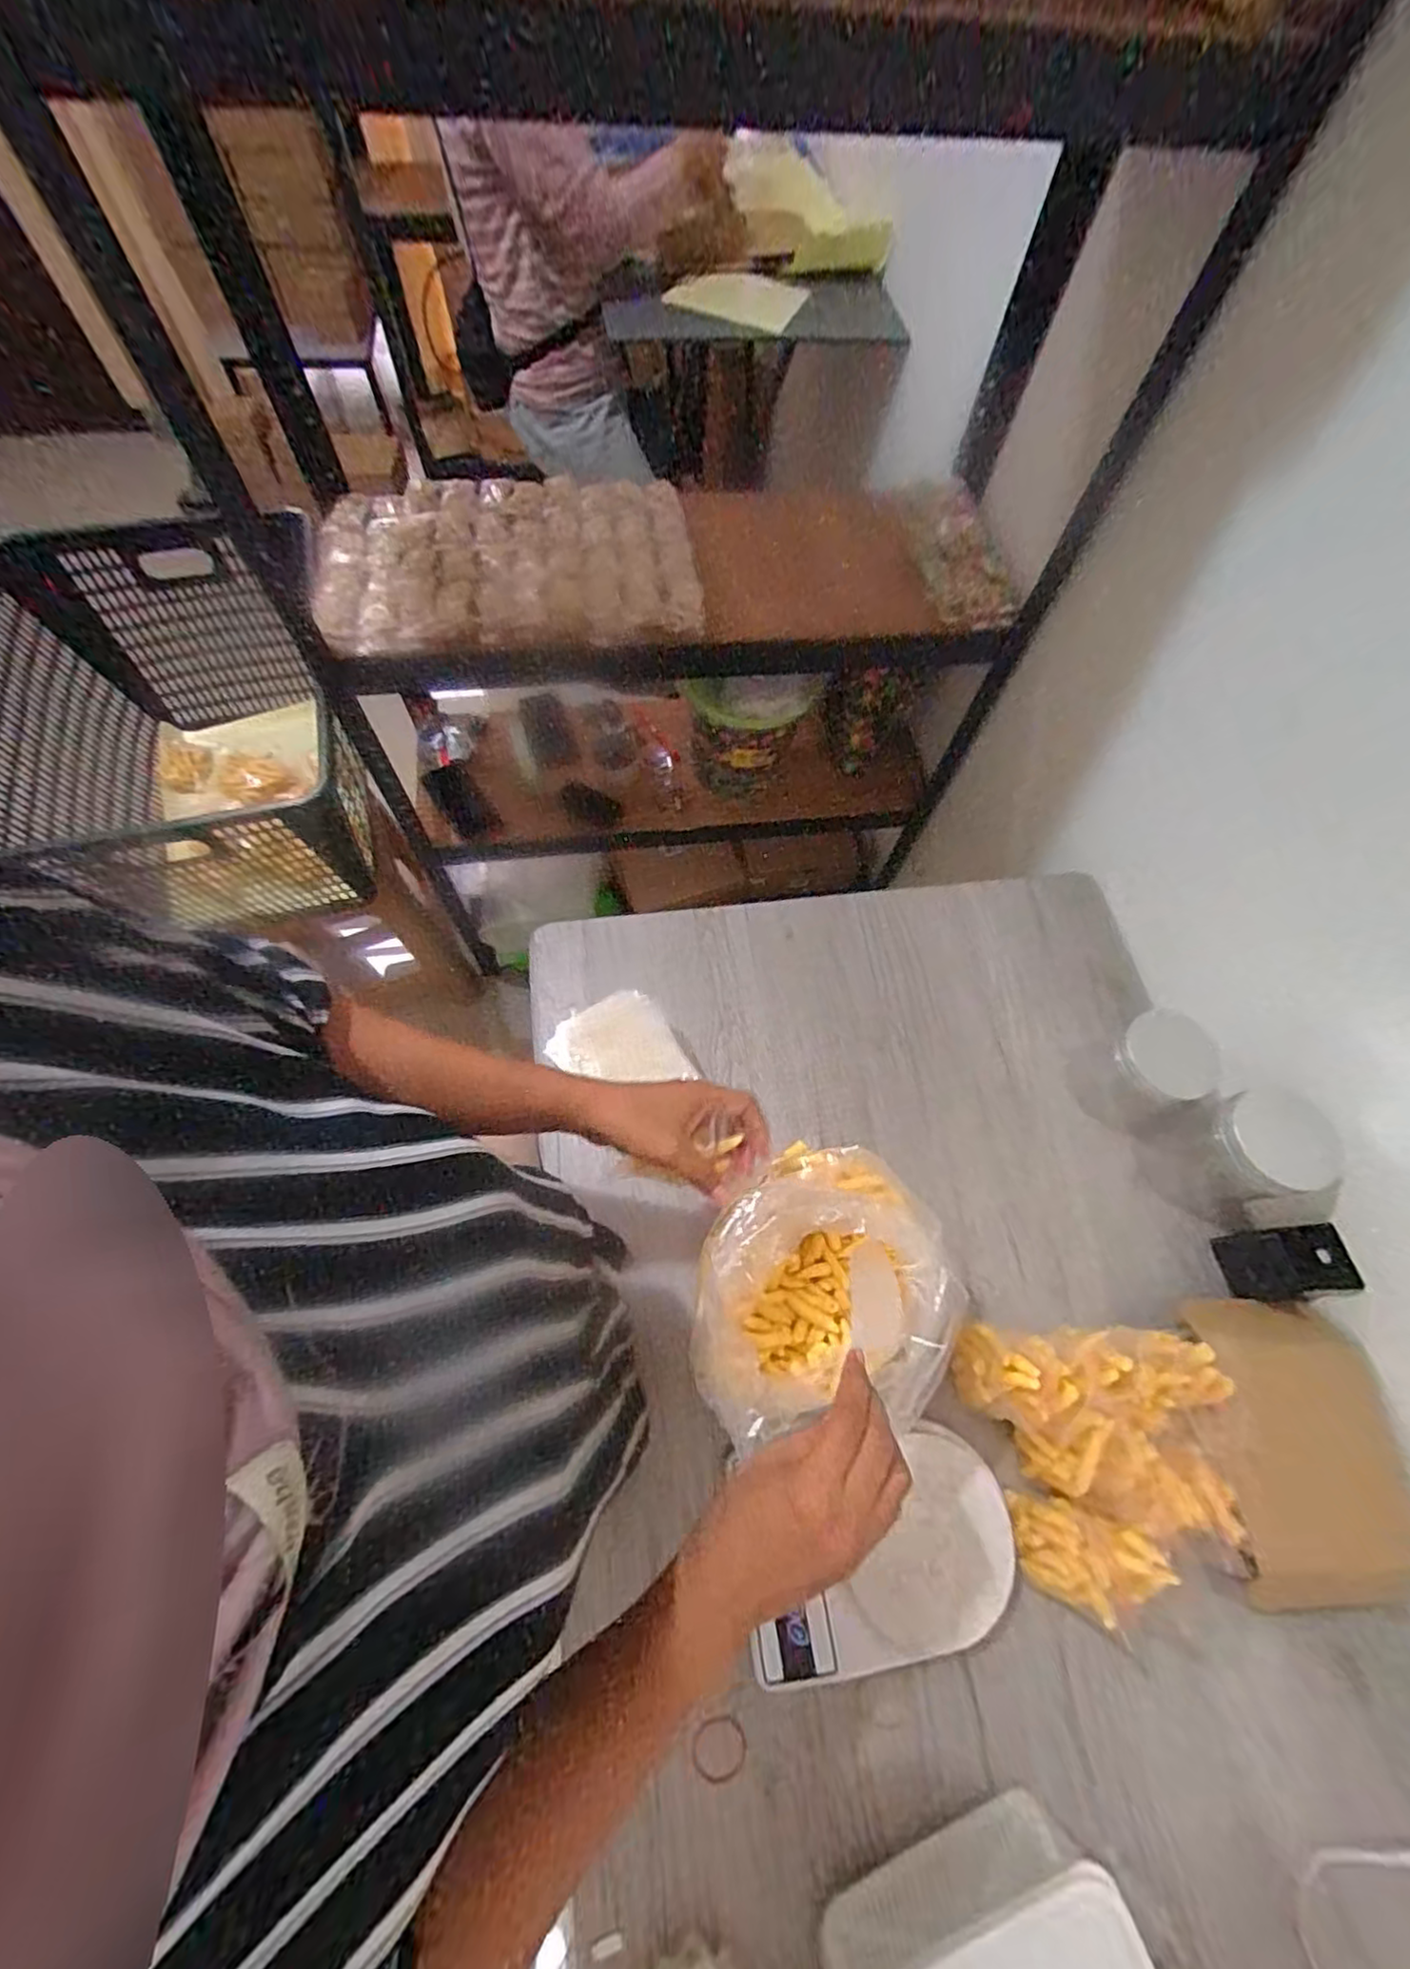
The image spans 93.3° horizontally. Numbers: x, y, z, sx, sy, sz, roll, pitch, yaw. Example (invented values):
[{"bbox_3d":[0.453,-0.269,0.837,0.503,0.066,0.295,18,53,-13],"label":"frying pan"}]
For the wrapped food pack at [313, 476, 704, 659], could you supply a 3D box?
[{"bbox_3d":[-0.247,-0.529,0.827,0.448,0.060,0.277,-6,67,-6],"label":"wrapped food pack"}]

